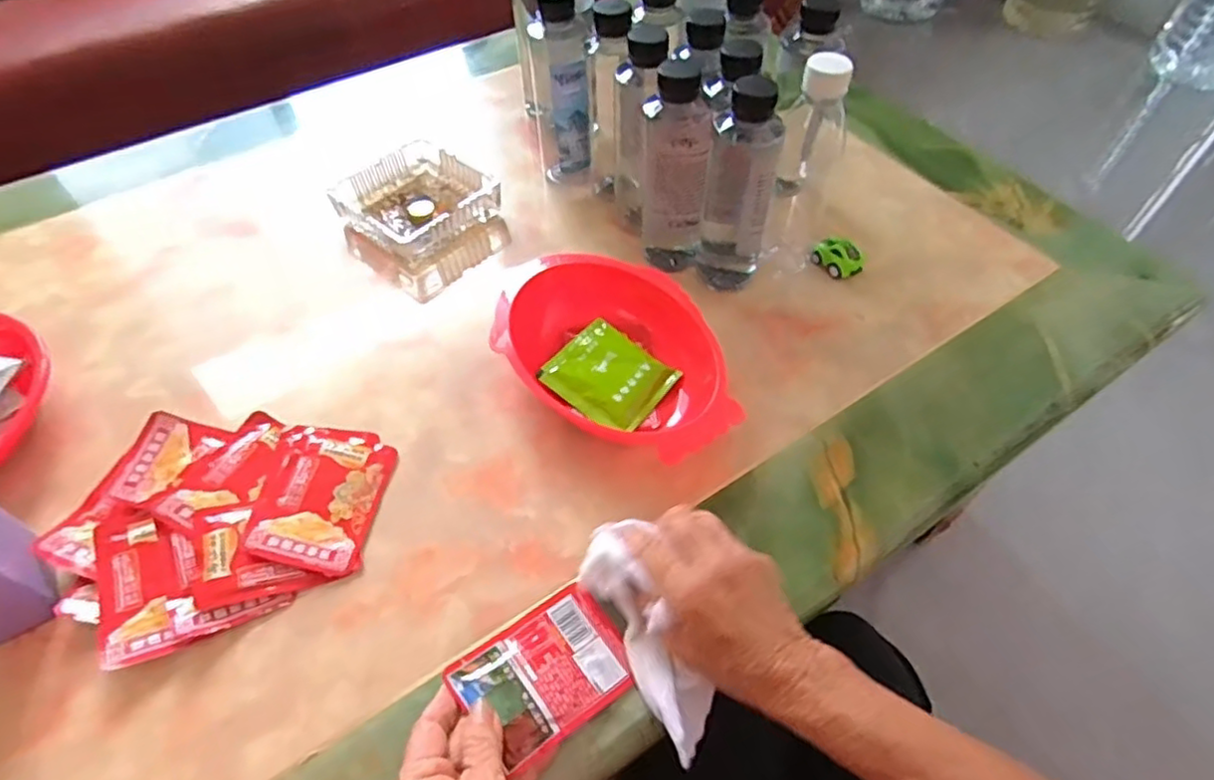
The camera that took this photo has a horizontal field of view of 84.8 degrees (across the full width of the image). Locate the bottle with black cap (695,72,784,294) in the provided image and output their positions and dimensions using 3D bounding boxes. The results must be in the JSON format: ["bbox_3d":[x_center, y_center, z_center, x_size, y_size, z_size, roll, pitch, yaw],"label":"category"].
[{"bbox_3d":[0.111,-0.159,0.533,0.055,0.172,0.046,-33,60,-22],"label":"bottle with black cap"}]

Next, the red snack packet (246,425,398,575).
[{"bbox_3d":[-0.196,0.072,0.463,0.076,0.014,0.106,2,53,2],"label":"red snack packet"}]

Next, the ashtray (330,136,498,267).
[{"bbox_3d":[-0.180,-0.179,0.640,0.128,0.044,0.119,-38,62,-24],"label":"ashtray"}]

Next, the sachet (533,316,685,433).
[{"bbox_3d":[0.002,-0.012,0.519,0.088,0.012,0.076,34,60,23],"label":"sachet"}]

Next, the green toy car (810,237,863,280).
[{"bbox_3d":[0.204,-0.120,0.591,0.023,0.024,0.045,-26,57,-18],"label":"green toy car"}]

